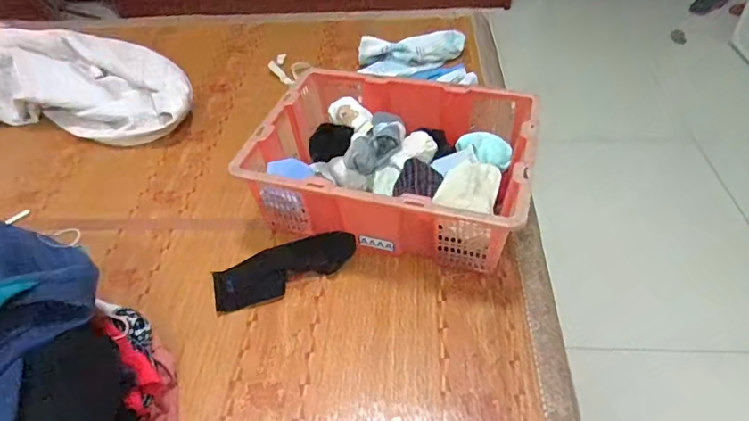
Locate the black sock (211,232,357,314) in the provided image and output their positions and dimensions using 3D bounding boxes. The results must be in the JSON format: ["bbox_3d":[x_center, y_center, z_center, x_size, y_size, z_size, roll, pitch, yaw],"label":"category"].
[{"bbox_3d":[-0.148,0.095,0.828,0.244,0.036,0.078,-18,48,-13],"label":"black sock"}]

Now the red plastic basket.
[{"bbox_3d":[0.037,-0.087,0.909,0.458,0.160,0.338,10,48,13],"label":"red plastic basket"}]

